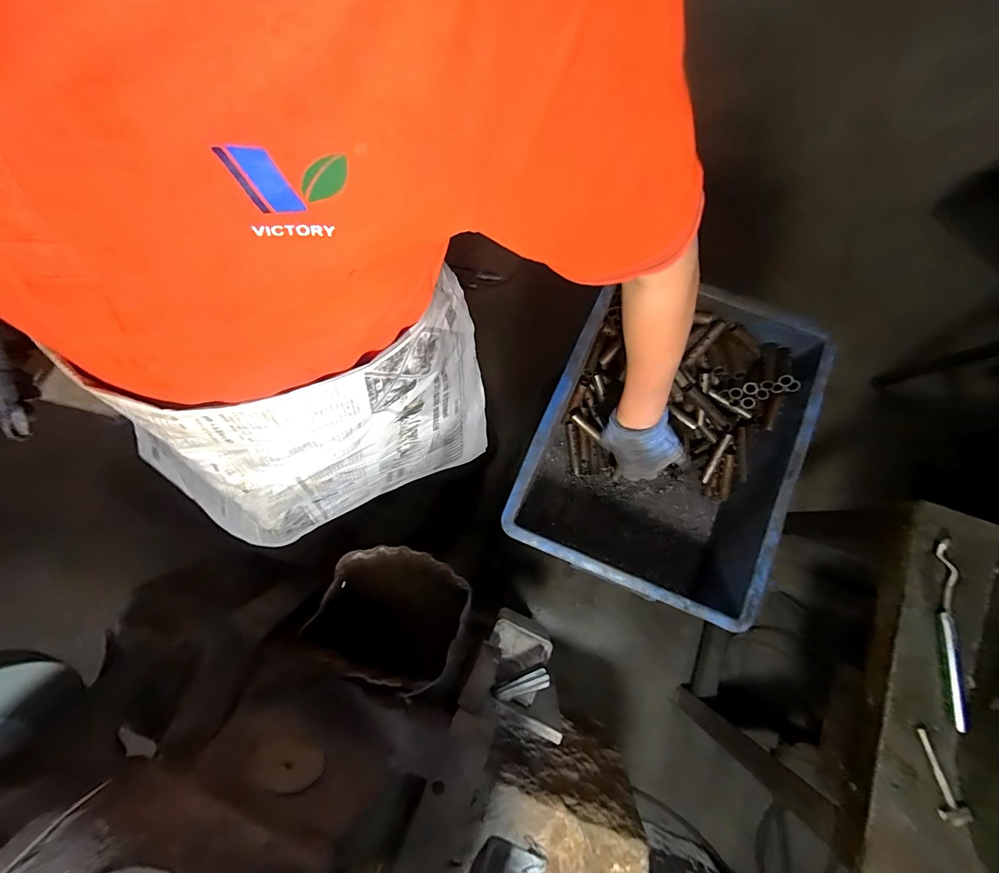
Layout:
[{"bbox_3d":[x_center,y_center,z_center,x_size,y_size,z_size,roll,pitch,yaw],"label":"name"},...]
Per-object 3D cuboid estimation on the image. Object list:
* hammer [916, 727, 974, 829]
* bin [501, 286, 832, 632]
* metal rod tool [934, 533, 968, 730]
[{"bbox_3d":[0.565,0.436,0.557,0.027,0.018,0.106,-10,78,-1],"label":"hammer"},{"bbox_3d":[0.217,0.006,0.603,0.297,0.153,0.393,24,80,6],"label":"bin"},{"bbox_3d":[0.616,0.264,0.593,0.023,0.018,0.241,9,78,3],"label":"metal rod tool"}]

